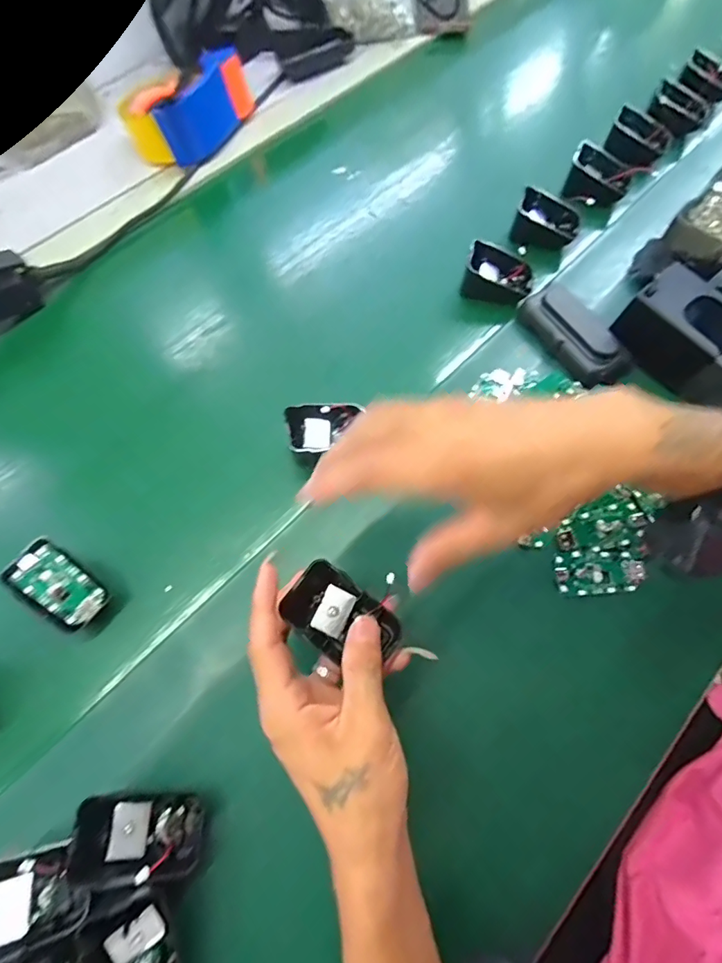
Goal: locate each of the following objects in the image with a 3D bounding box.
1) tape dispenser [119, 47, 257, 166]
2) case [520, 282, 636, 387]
[{"bbox_3d":[-0.214,-0.449,0.561,0.086,0.073,0.149,36,72,29],"label":"tape dispenser"},{"bbox_3d":[0.195,-0.134,0.421,0.051,0.032,0.108,-34,70,-13],"label":"case"}]

